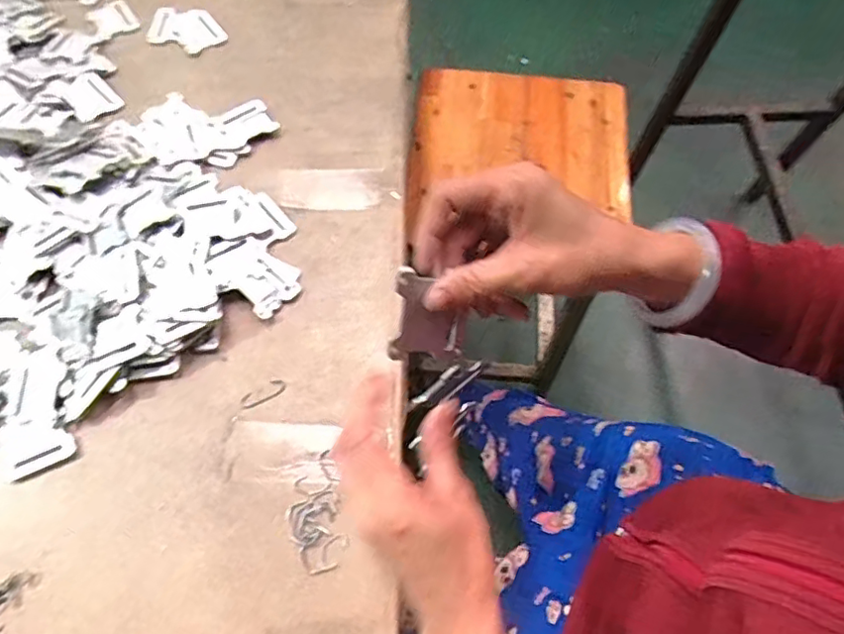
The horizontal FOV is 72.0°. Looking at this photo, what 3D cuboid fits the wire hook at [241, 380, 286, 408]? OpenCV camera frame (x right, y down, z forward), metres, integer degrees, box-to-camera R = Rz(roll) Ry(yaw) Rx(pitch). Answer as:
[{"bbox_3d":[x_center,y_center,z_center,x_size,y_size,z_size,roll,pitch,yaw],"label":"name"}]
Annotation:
[{"bbox_3d":[-0.130,0.063,0.475,0.038,0.004,0.014,-30,70,-13],"label":"wire hook"}]

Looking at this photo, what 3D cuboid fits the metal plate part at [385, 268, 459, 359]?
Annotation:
[{"bbox_3d":[0.003,-0.001,0.309,0.040,0.049,0.004,0,22,-22],"label":"metal plate part"}]

